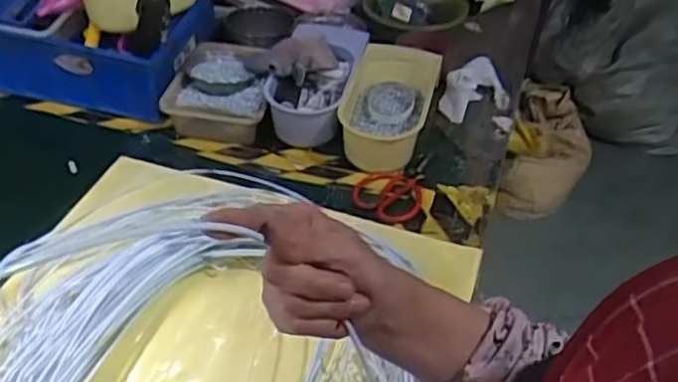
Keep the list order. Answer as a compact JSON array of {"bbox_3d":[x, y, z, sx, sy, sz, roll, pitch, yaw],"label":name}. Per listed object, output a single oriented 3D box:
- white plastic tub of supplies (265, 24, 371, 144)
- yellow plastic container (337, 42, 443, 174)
[{"bbox_3d":[-0.030,-0.214,1.234,0.143,0.124,0.322,9,41,8],"label":"white plastic tub of supplies"},{"bbox_3d":[0.084,-0.144,1.161,0.145,0.100,0.255,11,42,9],"label":"yellow plastic container"}]

